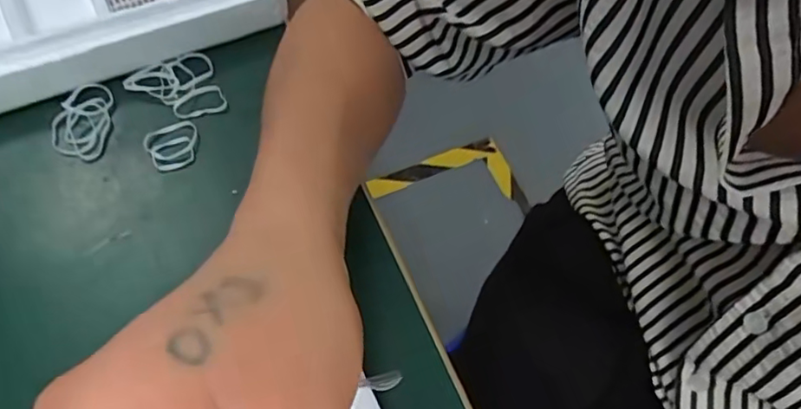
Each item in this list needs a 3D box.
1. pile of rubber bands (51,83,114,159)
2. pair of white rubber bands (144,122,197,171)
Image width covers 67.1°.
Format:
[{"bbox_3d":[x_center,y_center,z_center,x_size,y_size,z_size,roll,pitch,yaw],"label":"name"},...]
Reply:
[{"bbox_3d":[-0.196,-0.053,0.369,0.033,0.011,0.050,4,60,-1],"label":"pile of rubber bands"},{"bbox_3d":[-0.138,-0.036,0.367,0.030,0.007,0.030,-19,63,-14],"label":"pair of white rubber bands"}]

